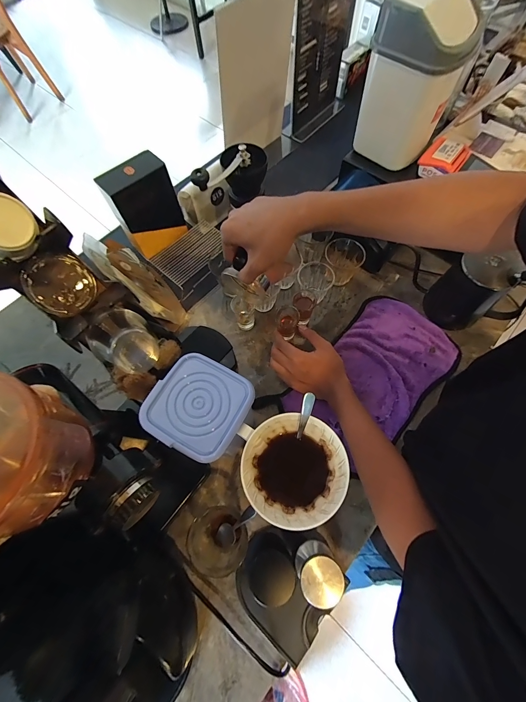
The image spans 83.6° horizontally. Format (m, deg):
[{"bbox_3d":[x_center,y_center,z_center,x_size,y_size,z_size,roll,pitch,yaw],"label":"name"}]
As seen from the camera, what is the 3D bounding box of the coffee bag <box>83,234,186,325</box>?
[{"bbox_3d":[-0.223,-0.122,0.538,0.070,0.210,0.070,6,59,48],"label":"coffee bag"}]

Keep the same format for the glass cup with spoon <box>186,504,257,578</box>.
[{"bbox_3d":[-0.064,0.264,0.416,0.095,0.070,0.078,-1,67,1],"label":"glass cup with spoon"}]

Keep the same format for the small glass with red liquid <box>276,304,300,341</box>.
[{"bbox_3d":[0.044,-0.053,0.535,0.039,0.051,0.040,0,67,1],"label":"small glass with red liquid"}]

